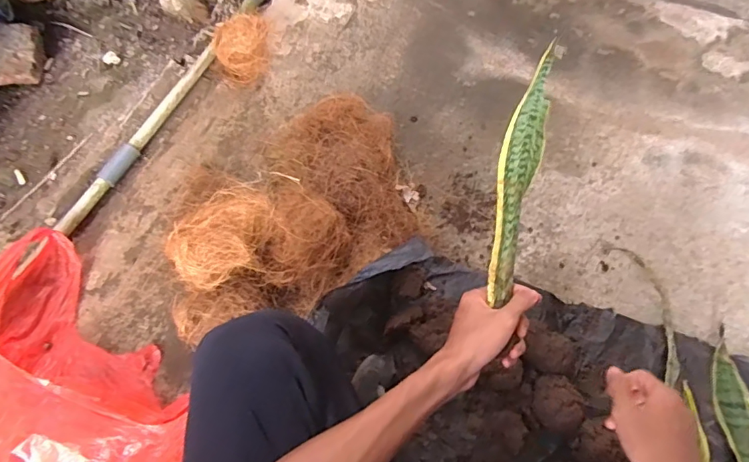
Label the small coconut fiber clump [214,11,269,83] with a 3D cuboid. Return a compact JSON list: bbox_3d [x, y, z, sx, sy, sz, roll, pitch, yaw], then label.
[{"bbox_3d":[-0.226,-0.316,0.860,0.101,0.100,0.083,-19,66,-11],"label":"small coconut fiber clump"}]

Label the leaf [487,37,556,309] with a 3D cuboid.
[{"bbox_3d":[0.160,-0.069,0.535,0.043,0.022,0.293,14,76,5],"label":"leaf"}]

